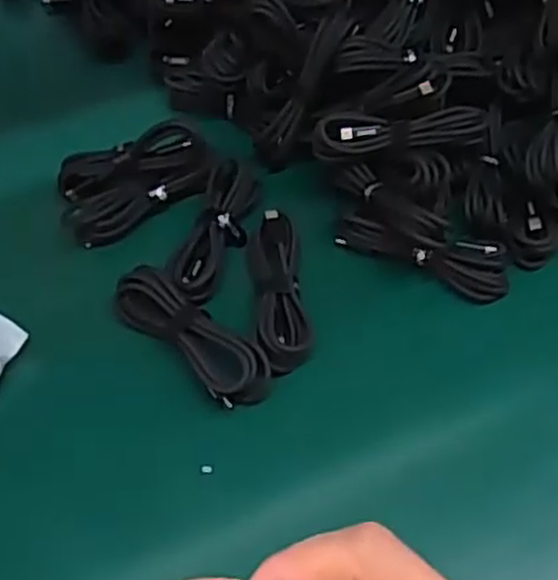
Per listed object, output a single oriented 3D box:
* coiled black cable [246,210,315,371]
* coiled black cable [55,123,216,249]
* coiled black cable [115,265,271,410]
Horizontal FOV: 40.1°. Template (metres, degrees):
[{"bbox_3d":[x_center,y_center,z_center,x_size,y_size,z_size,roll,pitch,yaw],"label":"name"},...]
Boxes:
[{"bbox_3d":[0.000,0.001,0.469,0.033,0.028,0.104,-5,53,-3],"label":"coiled black cable"},{"bbox_3d":[-0.095,-0.079,0.507,0.099,0.048,0.068,-12,54,-9],"label":"coiled black cable"},{"bbox_3d":[-0.053,0.027,0.449,0.112,0.025,0.034,38,61,25],"label":"coiled black cable"}]

